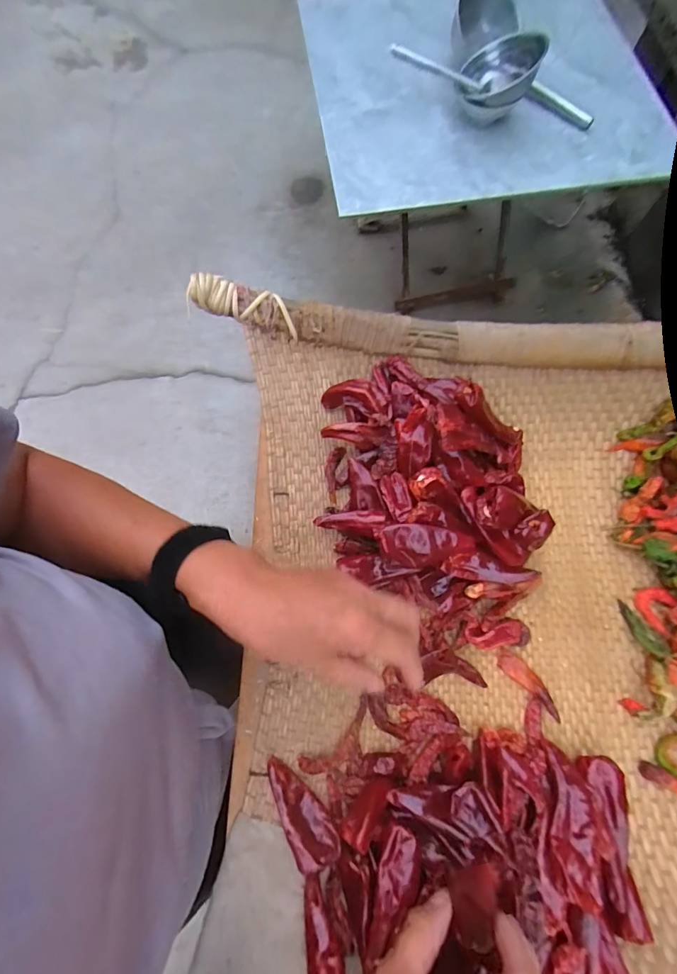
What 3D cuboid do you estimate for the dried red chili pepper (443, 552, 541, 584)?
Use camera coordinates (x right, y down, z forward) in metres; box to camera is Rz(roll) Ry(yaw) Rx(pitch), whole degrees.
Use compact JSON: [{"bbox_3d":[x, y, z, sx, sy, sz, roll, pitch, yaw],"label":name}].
[{"bbox_3d":[0.144,0.078,0.386,0.087,0.012,0.023,10,73,2],"label":"dried red chili pepper"}]

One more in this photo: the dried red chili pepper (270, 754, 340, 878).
[{"bbox_3d":[-0.030,0.254,0.321,0.031,0.023,0.077,-30,75,-9],"label":"dried red chili pepper"}]

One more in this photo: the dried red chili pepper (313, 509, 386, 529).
[{"bbox_3d":[0.010,0.031,0.390,0.066,0.015,0.019,3,73,0],"label":"dried red chili pepper"}]

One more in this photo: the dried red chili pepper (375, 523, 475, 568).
[{"bbox_3d":[0.076,0.055,0.374,0.084,0.028,0.035,10,73,3],"label":"dried red chili pepper"}]

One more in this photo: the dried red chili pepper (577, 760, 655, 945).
[{"bbox_3d":[0.222,0.284,0.325,0.033,0.020,0.113,9,56,1],"label":"dried red chili pepper"}]

